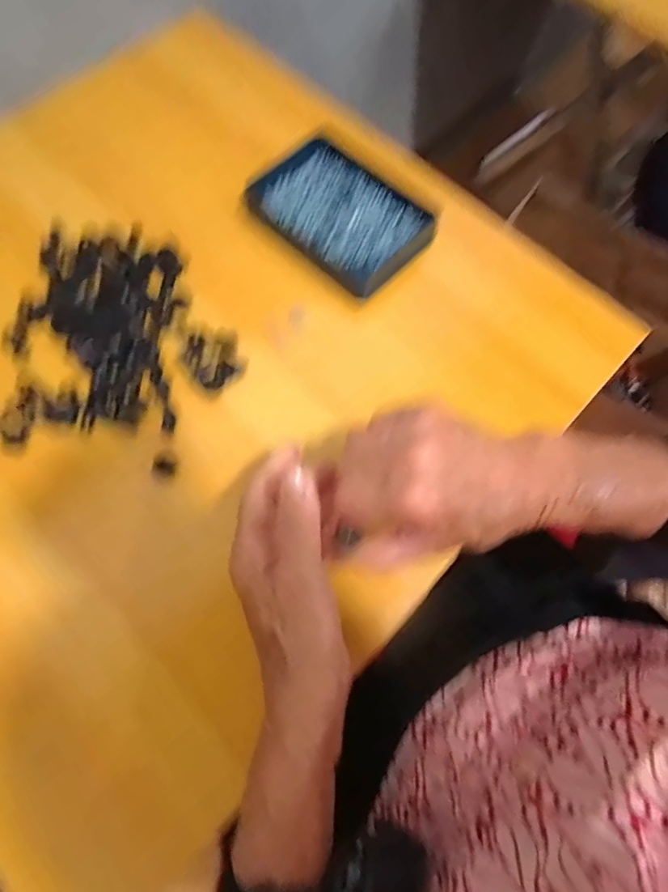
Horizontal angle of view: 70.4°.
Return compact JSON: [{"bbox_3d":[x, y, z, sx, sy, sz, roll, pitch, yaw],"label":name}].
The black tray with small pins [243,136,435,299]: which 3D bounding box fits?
[{"bbox_3d":[0.005,-0.212,0.428,0.151,0.017,0.103,40,74,10],"label":"black tray with small pins"}]

